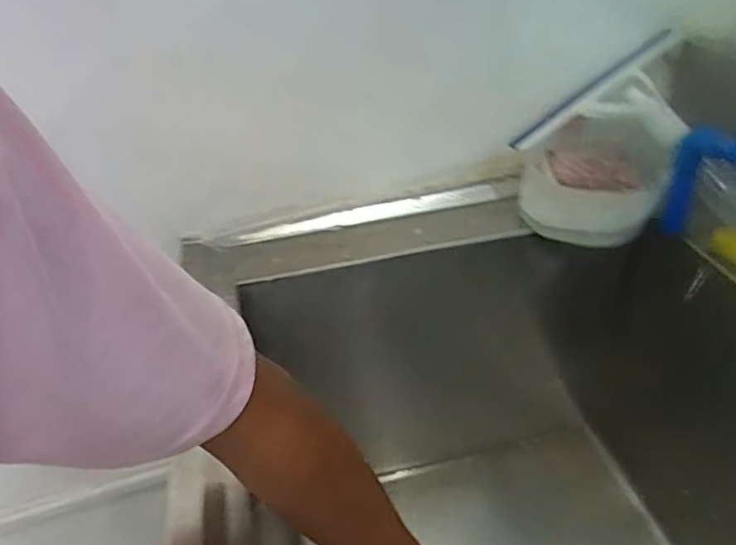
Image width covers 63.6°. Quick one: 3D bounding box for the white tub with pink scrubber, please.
[{"bbox_3d":[0.246,-0.121,0.636,0.144,0.125,0.133,15,41,24],"label":"white tub with pink scrubber"}]

